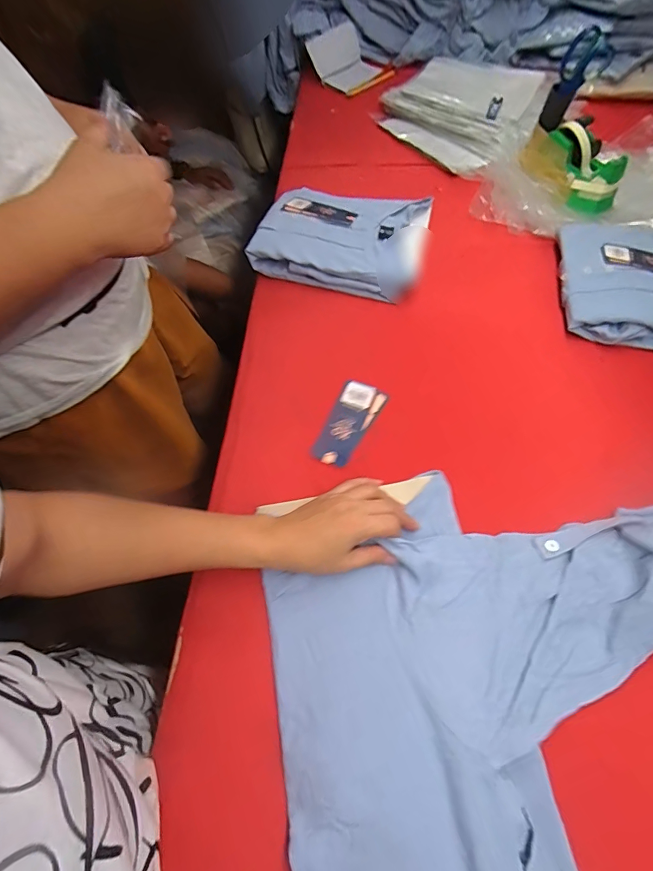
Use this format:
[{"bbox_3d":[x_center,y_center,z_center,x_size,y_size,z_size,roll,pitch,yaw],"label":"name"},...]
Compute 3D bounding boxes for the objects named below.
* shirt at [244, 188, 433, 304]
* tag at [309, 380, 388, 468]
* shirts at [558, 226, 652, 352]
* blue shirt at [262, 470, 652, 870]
[{"bbox_3d":[0.023,-0.315,0.655,0.259,0.031,0.221,15,61,6],"label":"shirt"},{"bbox_3d":[0.029,-0.016,0.503,0.053,0.005,0.120,23,62,10],"label":"tag"},{"bbox_3d":[0.468,-0.210,0.578,0.258,0.033,0.218,11,61,4],"label":"shirts"},{"bbox_3d":[0.176,0.306,0.263,0.396,0.062,0.564,-10,59,-2],"label":"blue shirt"}]

